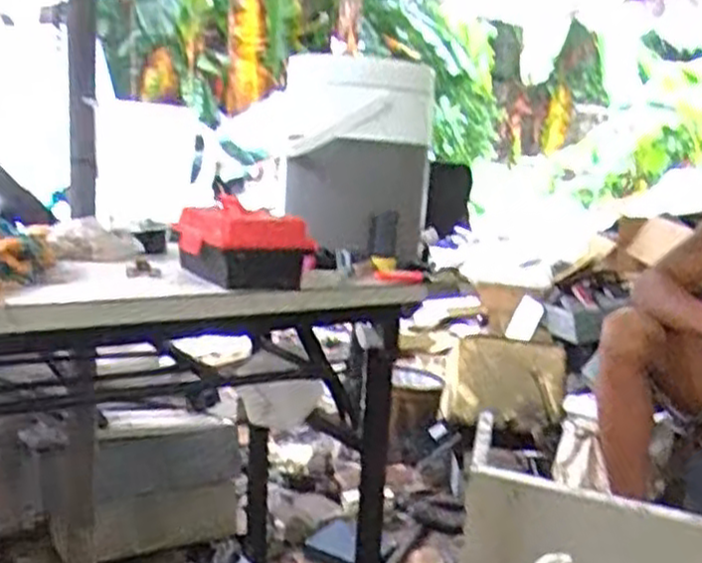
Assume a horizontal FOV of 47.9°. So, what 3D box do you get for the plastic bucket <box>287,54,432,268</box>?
[{"bbox_3d":[0.010,-0.205,1.330,0.235,0.319,0.277,3,10,-3],"label":"plastic bucket"}]

